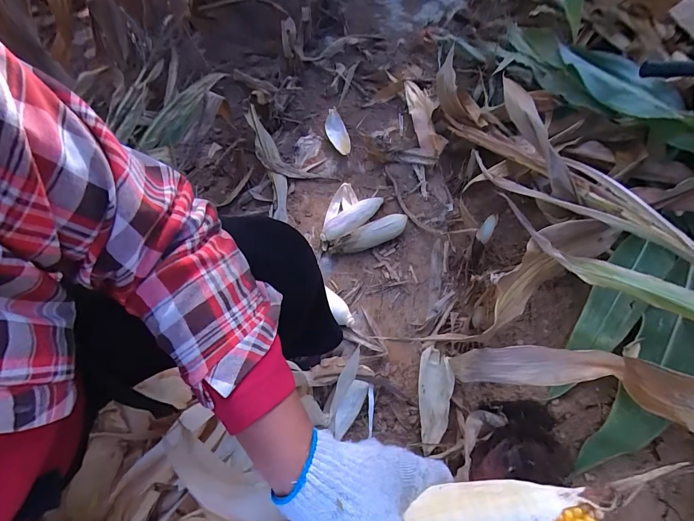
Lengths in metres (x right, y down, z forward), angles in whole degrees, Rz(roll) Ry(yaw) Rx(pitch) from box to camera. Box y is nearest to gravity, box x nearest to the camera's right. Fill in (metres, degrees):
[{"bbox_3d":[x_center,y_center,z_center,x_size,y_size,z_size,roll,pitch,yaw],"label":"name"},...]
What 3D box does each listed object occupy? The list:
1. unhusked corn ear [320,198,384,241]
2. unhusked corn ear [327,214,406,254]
[{"bbox_3d":[0.021,-0.114,0.920,0.070,0.054,0.213,40,64,21],"label":"unhusked corn ear"},{"bbox_3d":[0.063,-0.065,0.891,0.220,0.053,0.048,-23,61,-16],"label":"unhusked corn ear"}]

